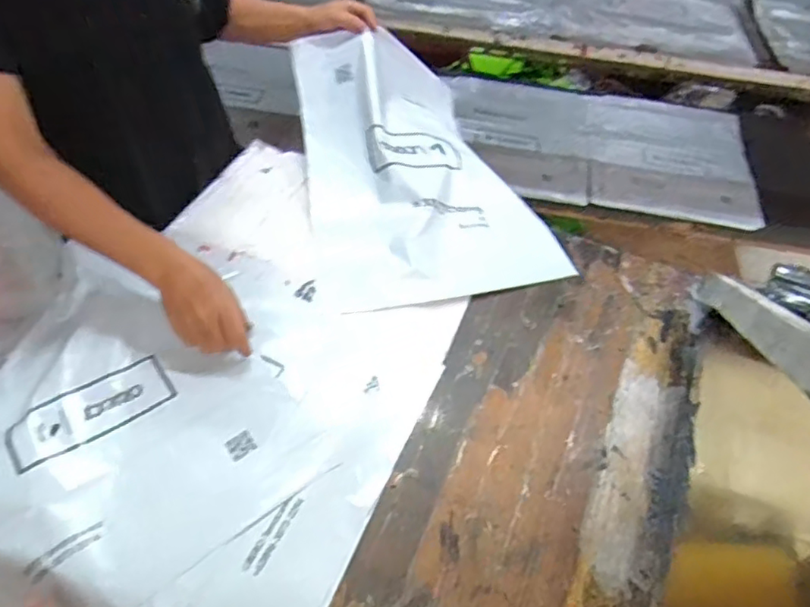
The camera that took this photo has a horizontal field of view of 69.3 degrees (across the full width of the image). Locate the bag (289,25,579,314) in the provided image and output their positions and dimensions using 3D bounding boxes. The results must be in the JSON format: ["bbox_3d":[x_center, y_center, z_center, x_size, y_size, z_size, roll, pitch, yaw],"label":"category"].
[{"bbox_3d":[0.023,-0.239,0.926,0.352,0.149,0.465,-10,52,-12],"label":"bag"}]

